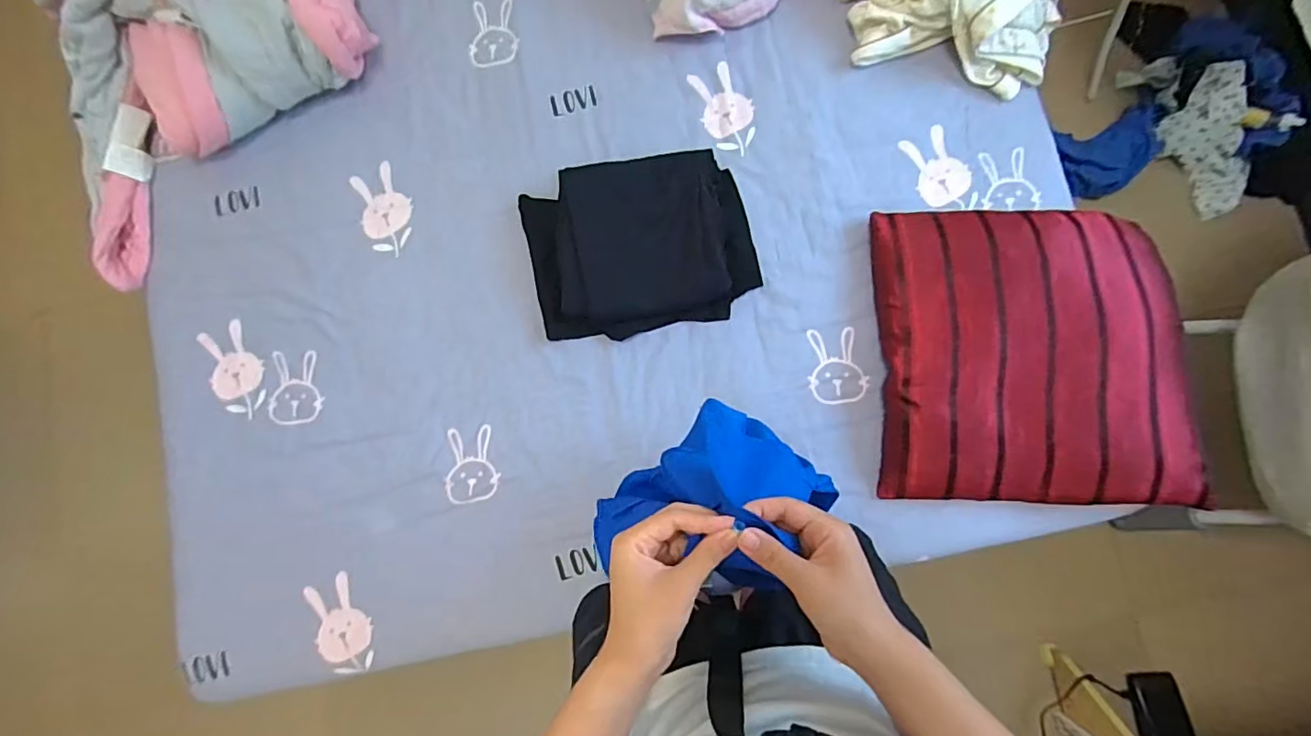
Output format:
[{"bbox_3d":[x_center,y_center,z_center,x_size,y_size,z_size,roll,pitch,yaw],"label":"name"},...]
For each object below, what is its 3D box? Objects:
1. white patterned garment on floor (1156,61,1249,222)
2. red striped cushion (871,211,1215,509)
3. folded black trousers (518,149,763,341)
[{"bbox_3d":[1.205,-0.482,1.225,0.115,0.108,0.306,-26,110,1],"label":"white patterned garment on floor"},{"bbox_3d":[0.534,-0.020,0.817,0.391,0.086,0.413,0,85,3],"label":"red striped cushion"},{"bbox_3d":[-0.023,-0.185,0.867,0.345,0.098,0.244,-12,84,2],"label":"folded black trousers"}]

